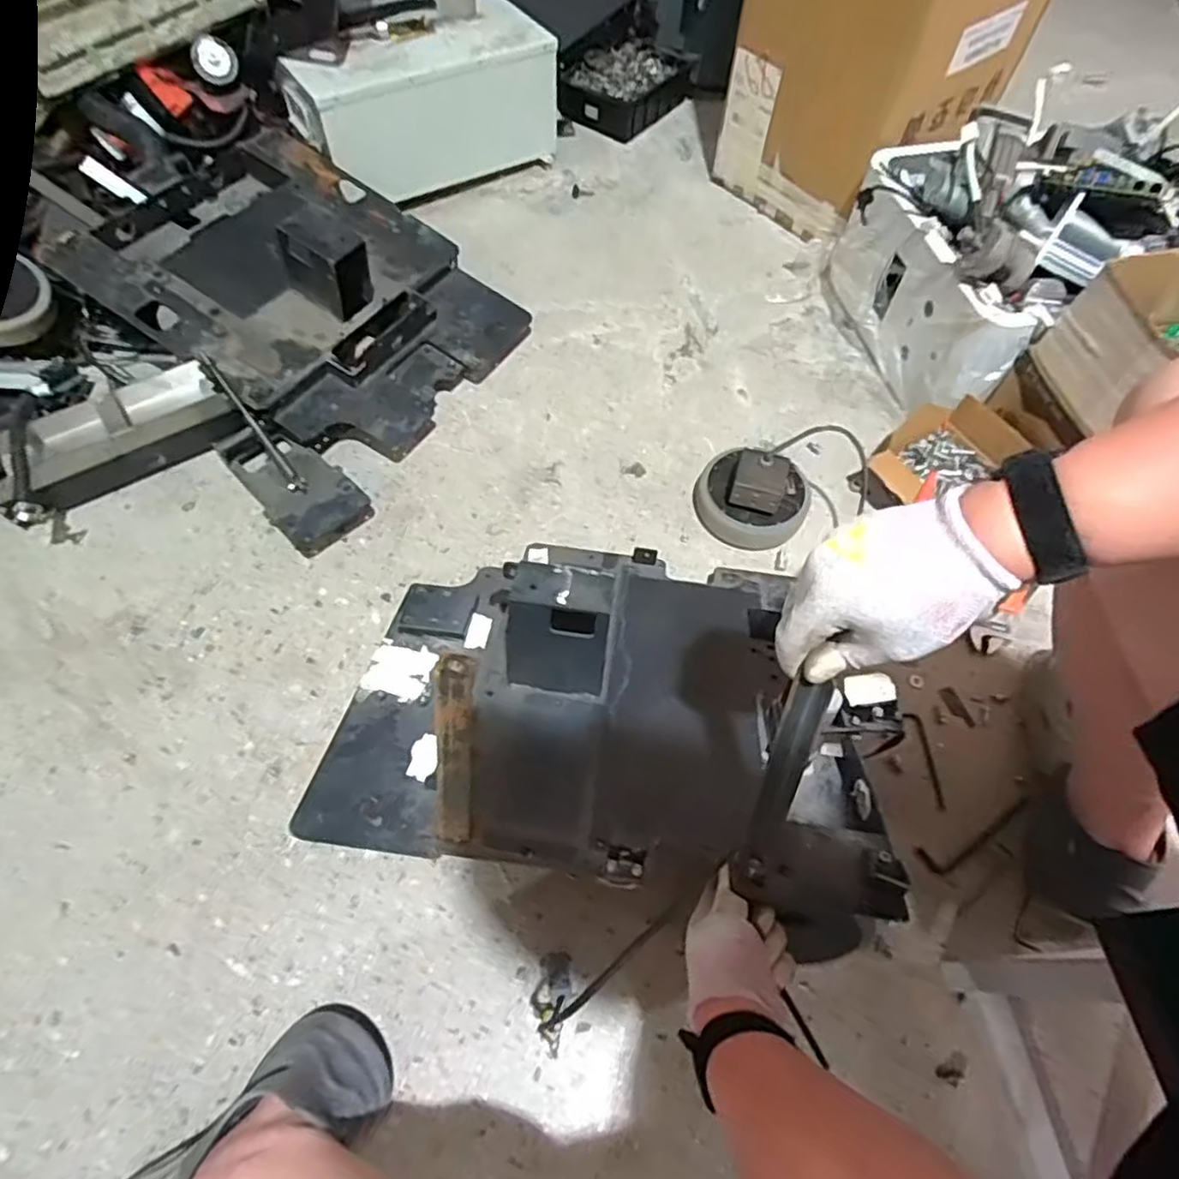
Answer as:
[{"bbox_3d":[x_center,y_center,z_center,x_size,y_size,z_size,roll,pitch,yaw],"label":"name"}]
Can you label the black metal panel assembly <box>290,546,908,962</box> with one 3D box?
[{"bbox_3d":[0.015,0.114,0.705,0.500,0.086,0.408,4,37,4],"label":"black metal panel assembly"}]

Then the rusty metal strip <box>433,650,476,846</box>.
[{"bbox_3d":[-0.092,0.112,0.463,0.027,0.185,0.014,12,37,3],"label":"rusty metal strip"}]

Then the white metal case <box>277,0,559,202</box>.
[{"bbox_3d":[-0.285,-0.859,1.202,0.444,0.250,0.168,-26,65,-16],"label":"white metal case"}]

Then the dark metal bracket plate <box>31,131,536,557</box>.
[{"bbox_3d":[-0.432,-0.414,0.974,0.553,0.213,0.502,31,64,14],"label":"dark metal bracket plate"}]

